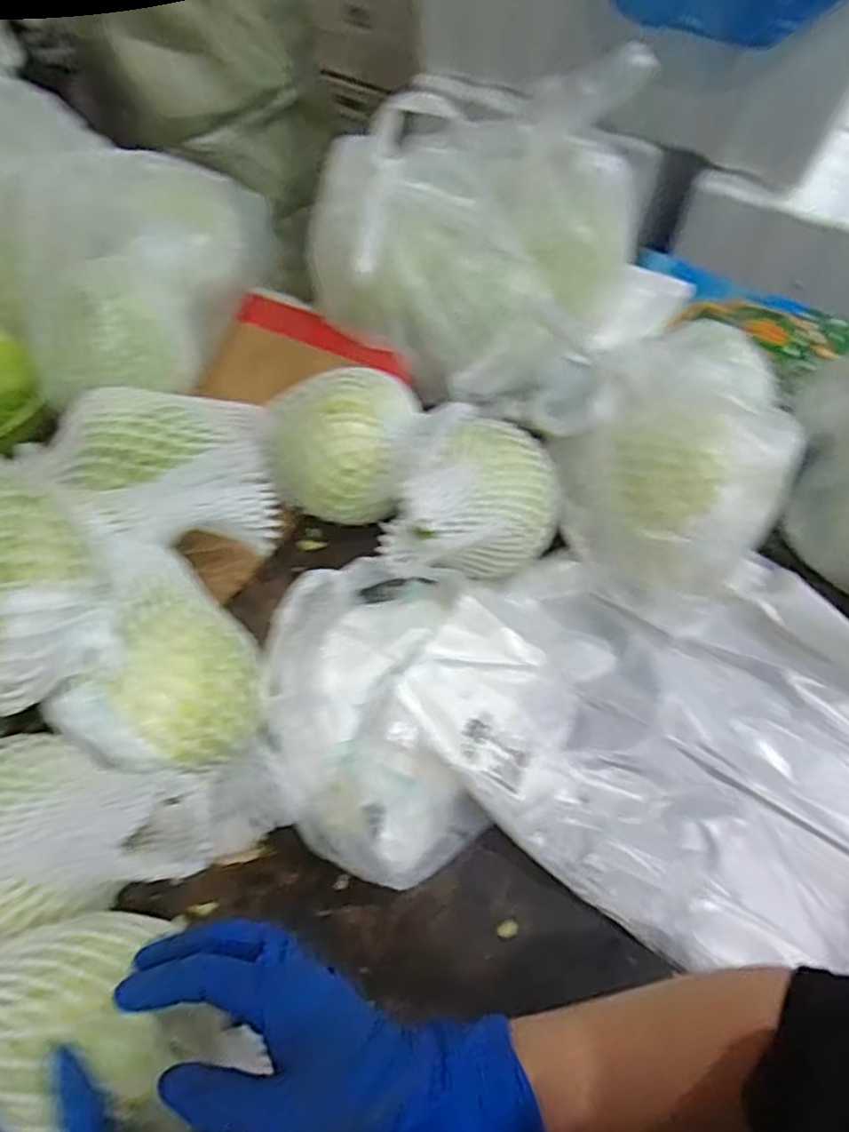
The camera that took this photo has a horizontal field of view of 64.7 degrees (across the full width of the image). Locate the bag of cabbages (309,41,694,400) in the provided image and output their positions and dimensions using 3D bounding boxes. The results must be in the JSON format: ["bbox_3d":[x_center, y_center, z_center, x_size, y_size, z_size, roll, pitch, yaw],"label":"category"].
[{"bbox_3d":[0.112,-0.360,0.738,0.289,0.233,0.385,36,59,20],"label":"bag of cabbages"}]

